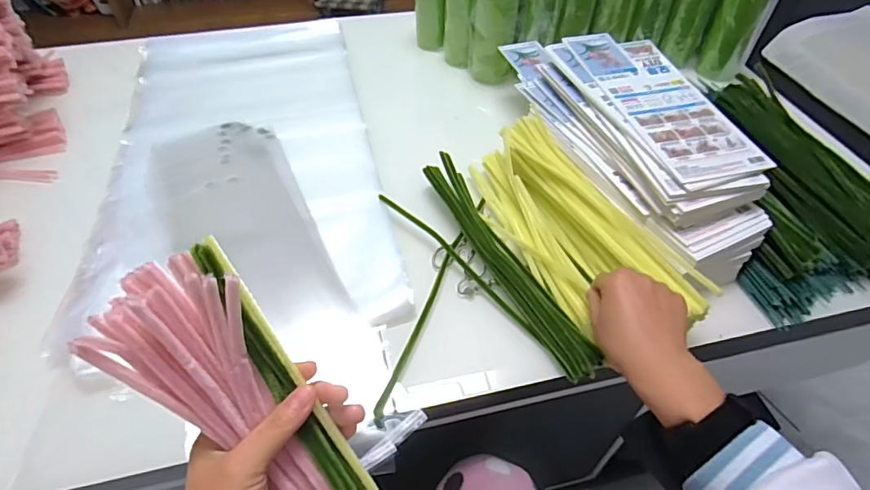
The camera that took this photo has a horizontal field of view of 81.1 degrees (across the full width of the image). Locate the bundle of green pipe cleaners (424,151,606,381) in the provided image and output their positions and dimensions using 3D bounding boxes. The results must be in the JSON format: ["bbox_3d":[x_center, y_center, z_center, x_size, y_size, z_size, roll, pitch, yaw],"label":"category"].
[{"bbox_3d":[0.072,0.007,0.529,0.042,0.028,0.289,-20,53,-18],"label":"bundle of green pipe cleaners"}]

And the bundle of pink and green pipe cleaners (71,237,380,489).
[{"bbox_3d":[-0.068,0.136,0.289,0.071,0.291,0.041,-42,18,-30],"label":"bundle of pink and green pipe cleaners"}]

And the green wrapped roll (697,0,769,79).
[{"bbox_3d":[0.455,-0.332,0.773,0.061,0.143,0.056,1,49,-1],"label":"green wrapped roll"}]

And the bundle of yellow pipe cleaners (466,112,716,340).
[{"bbox_3d":[0.146,-0.023,0.544,0.119,0.063,0.297,-23,51,-20],"label":"bundle of yellow pipe cleaners"}]

